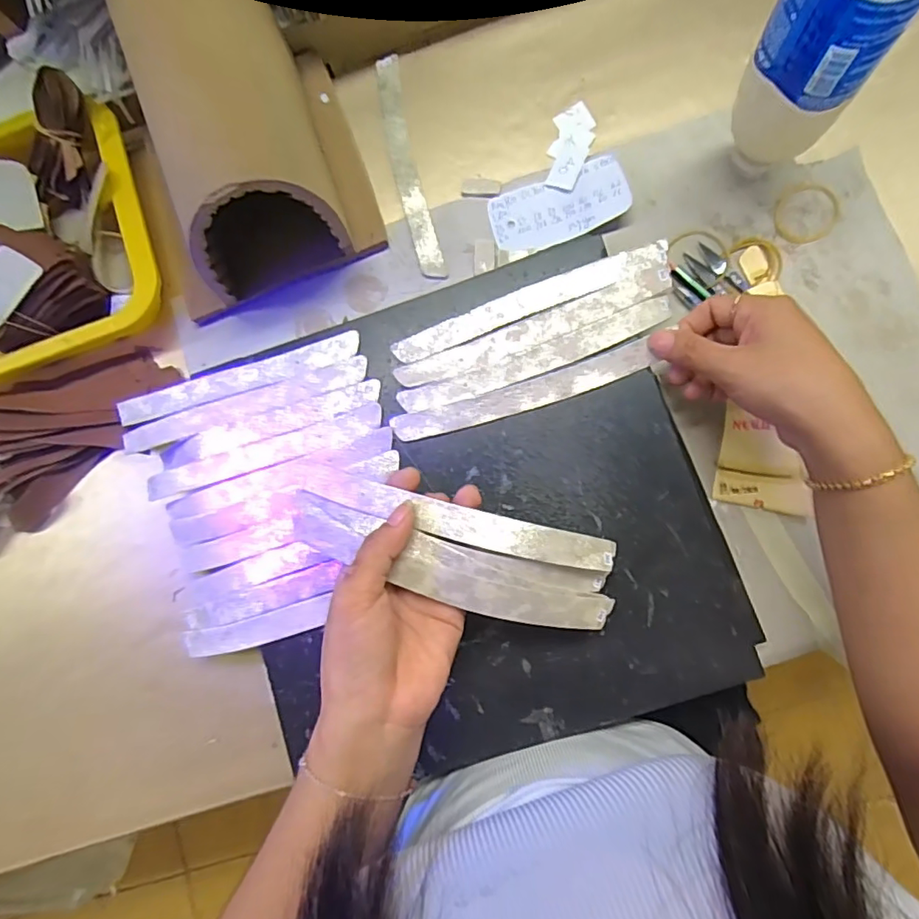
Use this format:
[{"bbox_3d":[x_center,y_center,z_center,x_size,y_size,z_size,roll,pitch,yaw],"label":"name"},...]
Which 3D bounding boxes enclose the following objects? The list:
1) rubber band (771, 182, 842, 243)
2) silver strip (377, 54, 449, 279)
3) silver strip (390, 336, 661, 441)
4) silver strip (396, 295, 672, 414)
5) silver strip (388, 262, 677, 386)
[{"bbox_3d":[0.257,-0.182,0.397,0.047,0.004,0.044,0,86,5],"label":"rubber band"},{"bbox_3d":[-0.042,-0.234,0.427,0.022,0.004,0.191,-13,85,4],"label":"silver strip"},{"bbox_3d":[0.041,-0.042,0.357,0.172,0.004,0.023,-17,85,4],"label":"silver strip"},{"bbox_3d":[0.051,-0.067,0.356,0.188,0.004,0.020,-20,84,3],"label":"silver strip"},{"bbox_3d":[0.050,-0.086,0.358,0.190,0.004,0.019,-21,84,3],"label":"silver strip"}]

